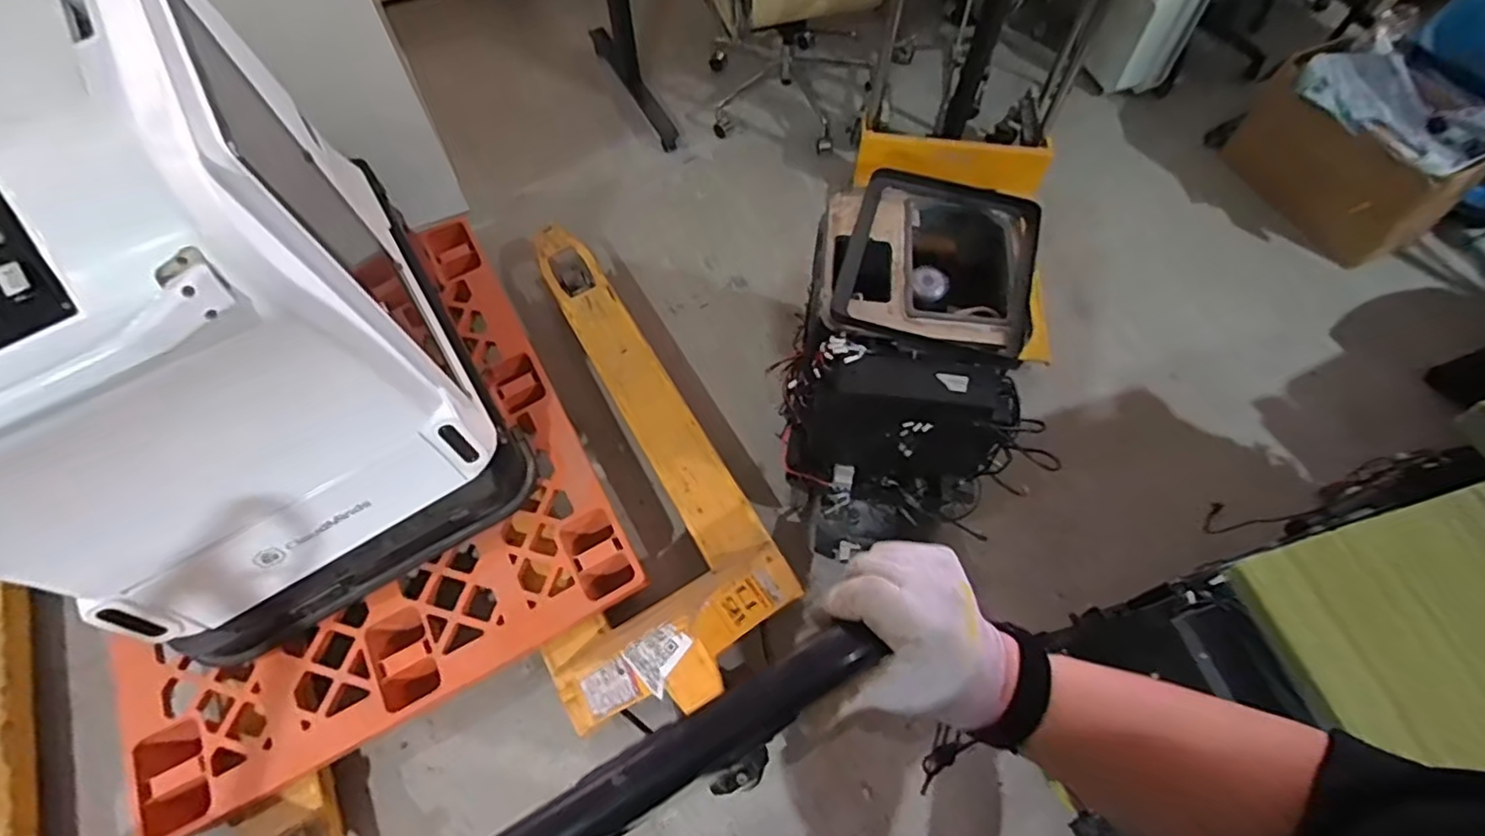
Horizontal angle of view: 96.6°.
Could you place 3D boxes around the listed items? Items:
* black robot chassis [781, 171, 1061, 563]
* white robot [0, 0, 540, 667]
[{"bbox_3d":[0.323,-0.076,1.416,0.426,0.578,0.559,3,62,1],"label":"black robot chassis"},{"bbox_3d":[-0.968,-0.197,1.104,0.728,0.957,0.897,-31,66,-16],"label":"white robot"}]

